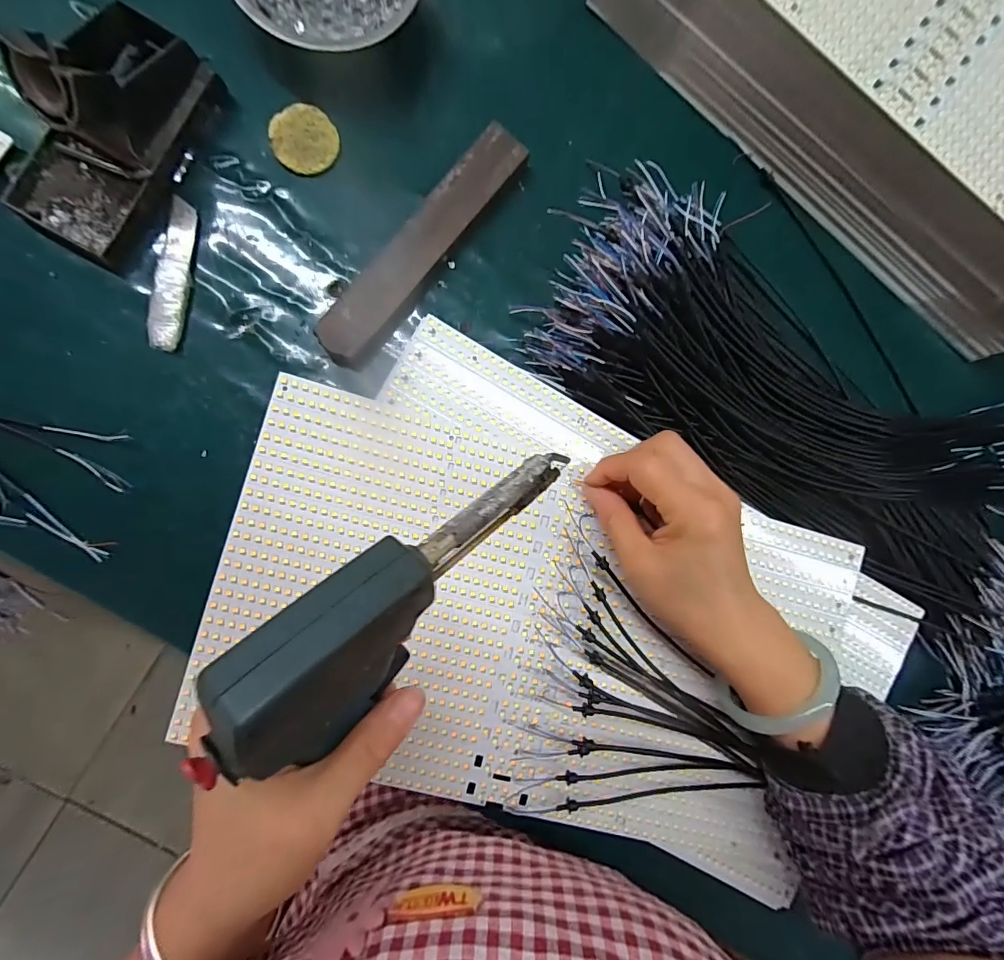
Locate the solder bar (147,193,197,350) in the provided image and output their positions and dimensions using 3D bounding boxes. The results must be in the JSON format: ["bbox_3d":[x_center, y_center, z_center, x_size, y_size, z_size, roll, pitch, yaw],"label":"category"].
[{"bbox_3d":[-0.223,-0.139,0.308,0.019,0.007,0.102,6,89,-6],"label":"solder bar"}]

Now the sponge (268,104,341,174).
[{"bbox_3d":[-0.138,-0.240,0.321,0.044,0.009,0.044,-21,92,-6],"label":"sponge"}]

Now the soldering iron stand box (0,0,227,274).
[{"bbox_3d":[-0.250,-0.223,0.278,0.080,0.066,0.151,28,86,-6],"label":"soldering iron stand box"}]

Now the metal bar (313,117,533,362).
[{"bbox_3d":[-0.057,-0.168,0.320,0.039,0.014,0.201,38,86,-5],"label":"metal bar"}]

